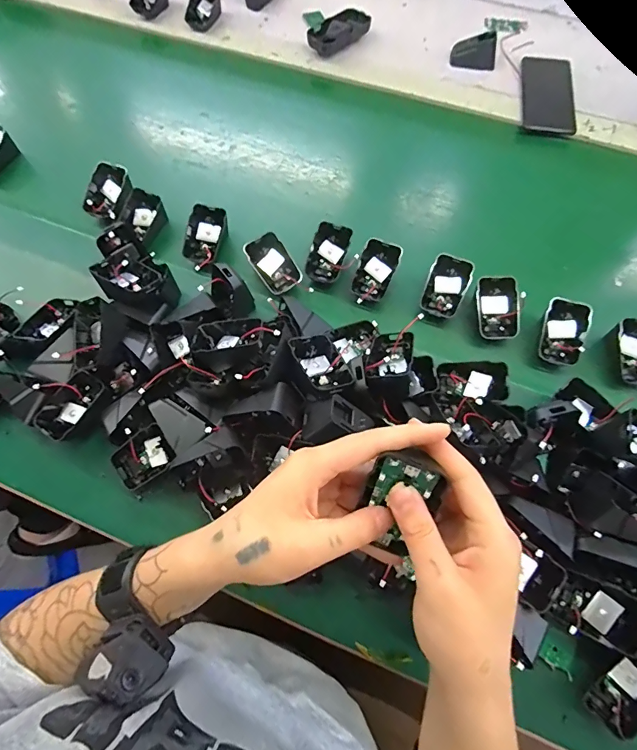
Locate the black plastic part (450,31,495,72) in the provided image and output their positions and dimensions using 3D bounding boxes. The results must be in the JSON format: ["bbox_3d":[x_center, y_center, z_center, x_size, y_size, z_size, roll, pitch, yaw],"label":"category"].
[{"bbox_3d":[0.242,-0.502,0.653,0.068,0.038,0.030,11,68,4],"label":"black plastic part"}]

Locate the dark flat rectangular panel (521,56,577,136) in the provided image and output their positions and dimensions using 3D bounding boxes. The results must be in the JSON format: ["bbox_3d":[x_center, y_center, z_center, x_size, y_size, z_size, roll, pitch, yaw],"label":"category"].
[{"bbox_3d":[0.340,-0.417,0.623,0.070,0.011,0.167,9,67,4],"label":"dark flat rectangular panel"}]

